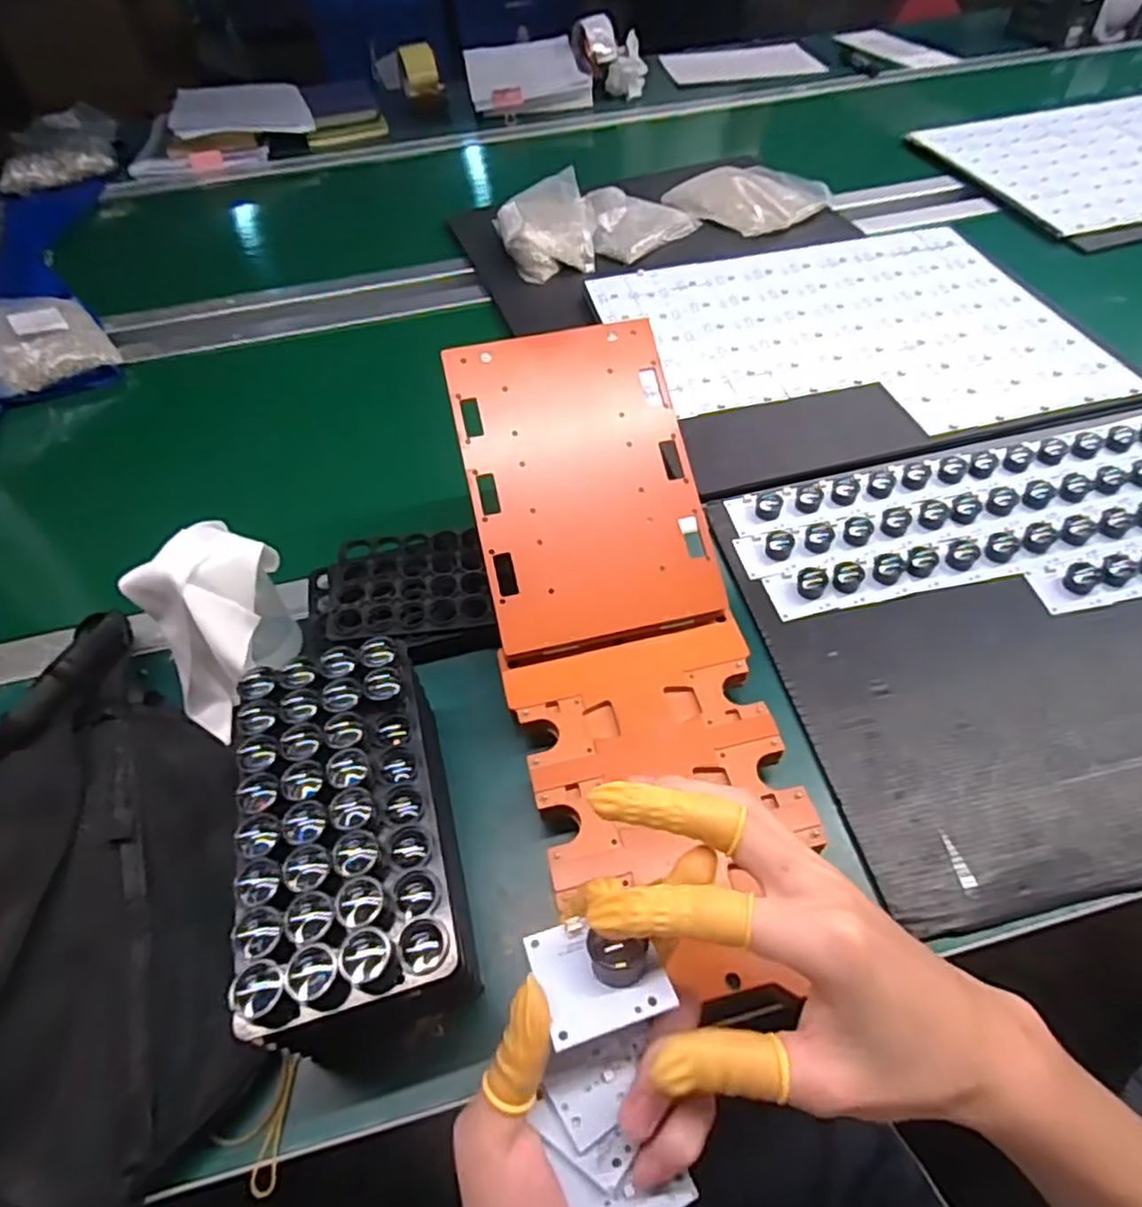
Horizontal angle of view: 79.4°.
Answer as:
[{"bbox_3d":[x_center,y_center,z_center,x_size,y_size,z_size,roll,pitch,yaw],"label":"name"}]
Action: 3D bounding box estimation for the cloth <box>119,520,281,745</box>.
[{"bbox_3d":[-0.241,0.010,0.475,0.095,0.100,0.110,-25,56,-14],"label":"cloth"}]

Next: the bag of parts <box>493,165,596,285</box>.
[{"bbox_3d":[-0.035,-0.486,0.891,0.115,0.056,0.164,-12,54,-5],"label":"bag of parts"}]

